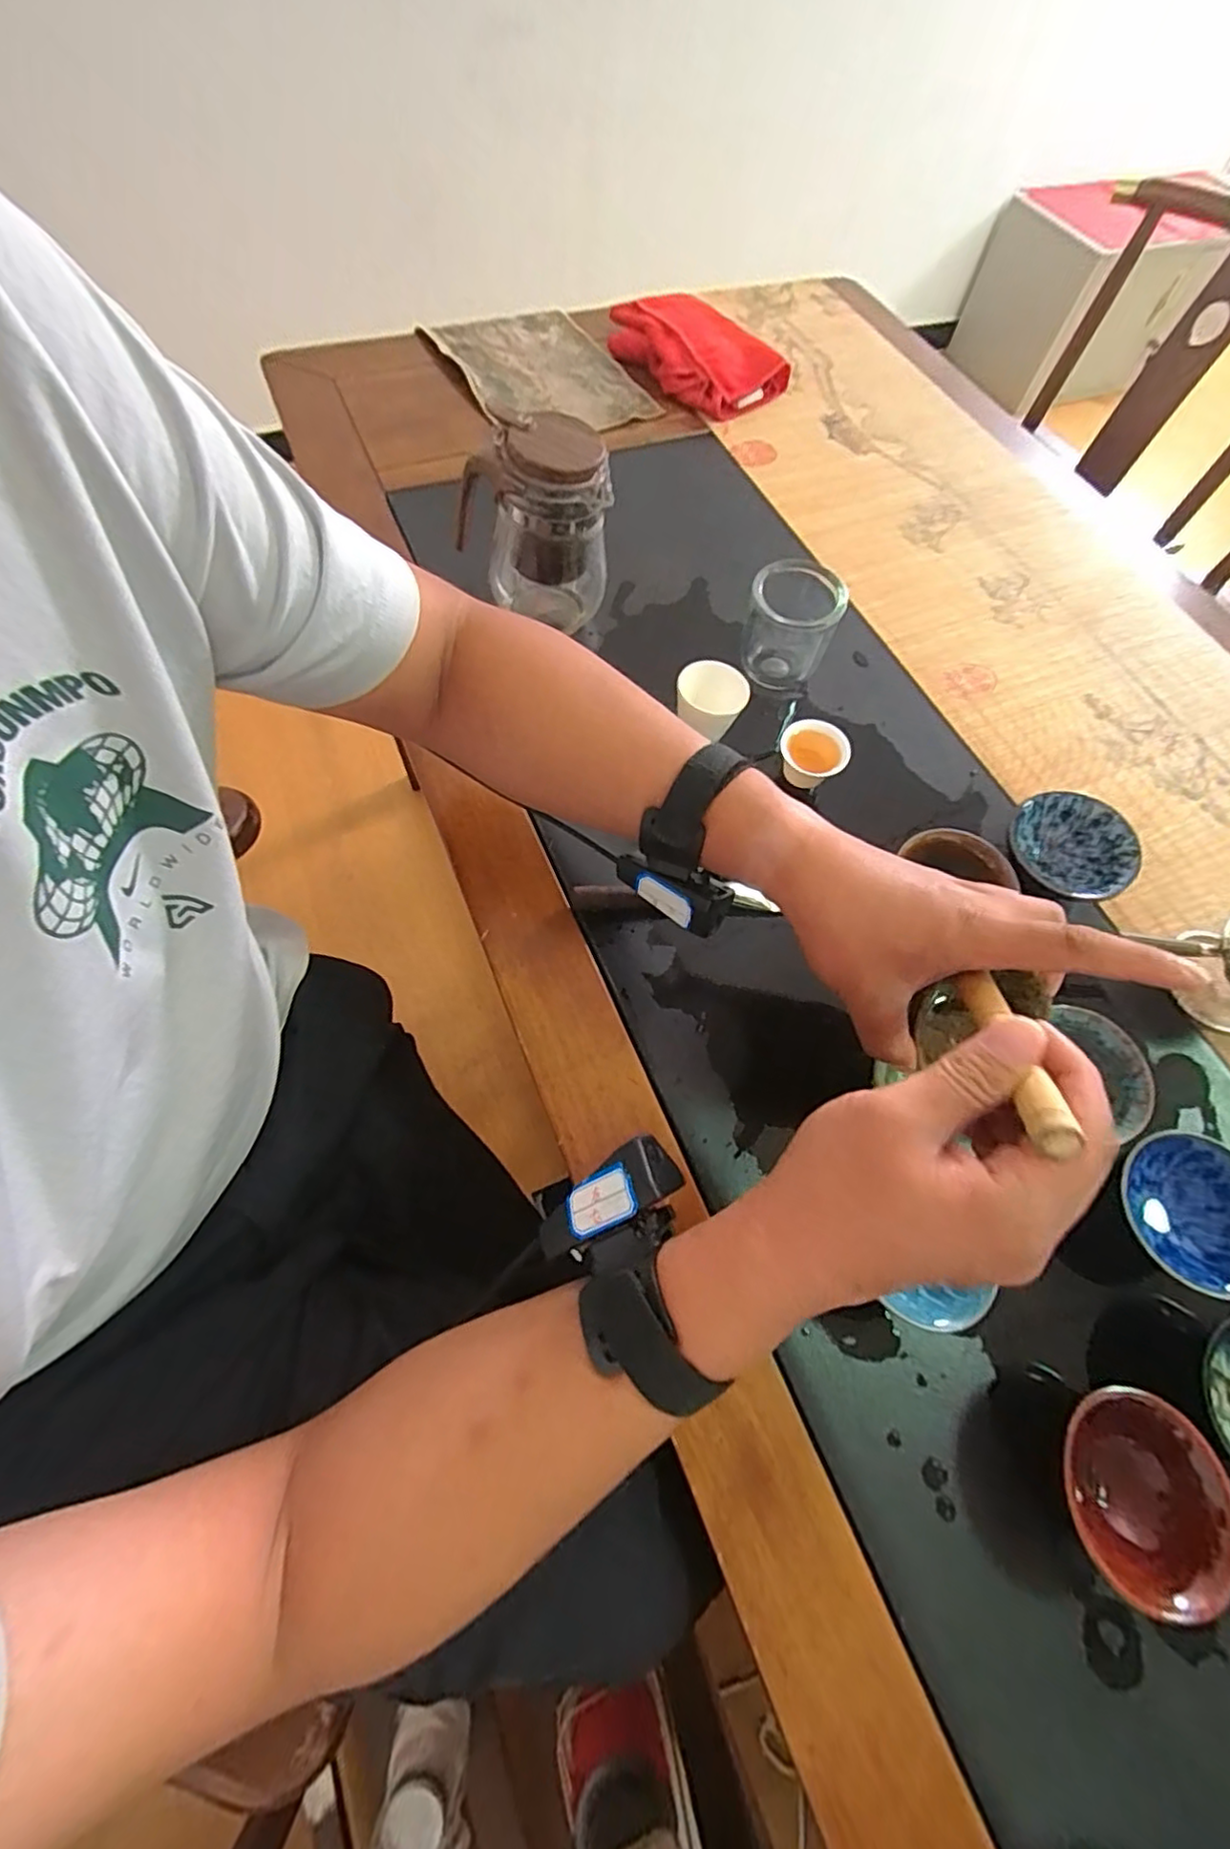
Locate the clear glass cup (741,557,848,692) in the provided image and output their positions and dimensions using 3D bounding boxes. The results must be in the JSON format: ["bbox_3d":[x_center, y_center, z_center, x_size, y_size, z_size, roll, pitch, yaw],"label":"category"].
[{"bbox_3d":[0.144,-0.244,0.528,0.072,0.075,0.067,1,67,-2],"label":"clear glass cup"}]

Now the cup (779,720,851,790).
[{"bbox_3d":[0.155,-0.131,0.507,0.052,0.037,0.053,1,67,-2],"label":"cup"}]

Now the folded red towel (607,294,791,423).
[{"bbox_3d":[0.084,-0.661,0.732,0.135,0.046,0.223,-31,71,-15],"label":"folded red towel"}]

